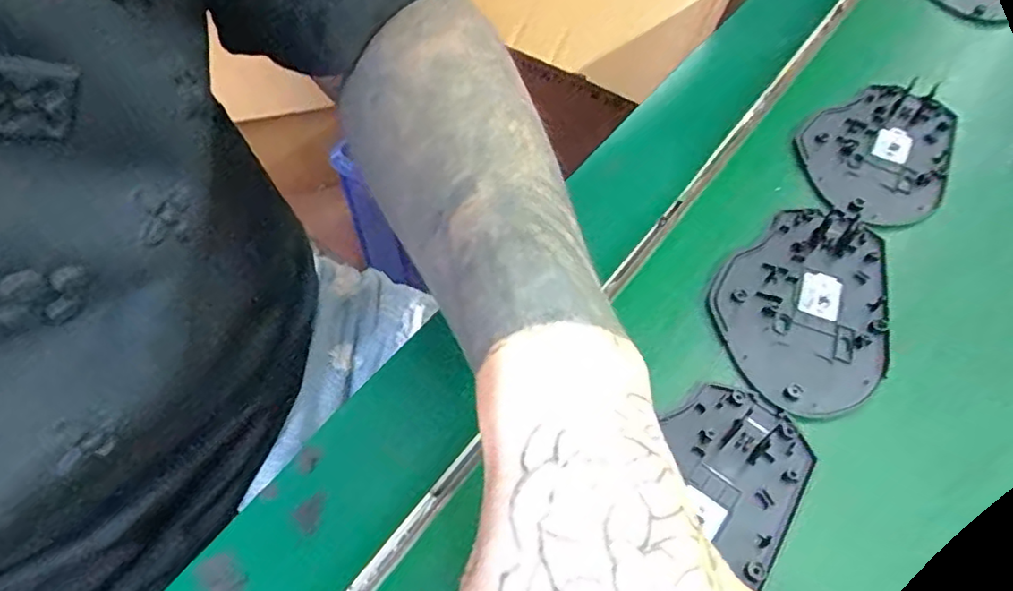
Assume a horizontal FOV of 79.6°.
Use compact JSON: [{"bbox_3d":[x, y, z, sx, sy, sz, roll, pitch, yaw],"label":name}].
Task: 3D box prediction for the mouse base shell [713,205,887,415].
[{"bbox_3d":[0.135,0.001,0.277,0.071,0.005,0.110,19,58,11],"label":"mouse base shell"}]

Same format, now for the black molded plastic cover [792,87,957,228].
[{"bbox_3d":[0.201,-0.080,0.334,0.074,0.008,0.110,24,59,14],"label":"black molded plastic cover"}]

